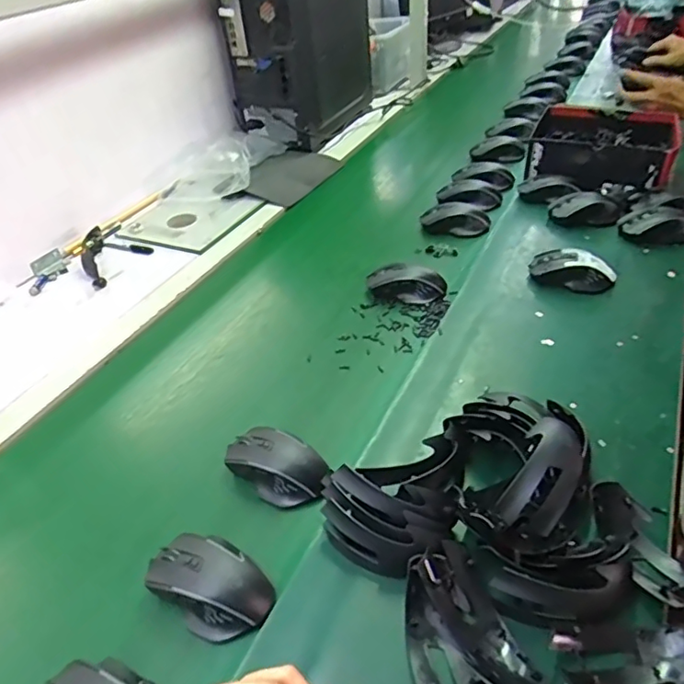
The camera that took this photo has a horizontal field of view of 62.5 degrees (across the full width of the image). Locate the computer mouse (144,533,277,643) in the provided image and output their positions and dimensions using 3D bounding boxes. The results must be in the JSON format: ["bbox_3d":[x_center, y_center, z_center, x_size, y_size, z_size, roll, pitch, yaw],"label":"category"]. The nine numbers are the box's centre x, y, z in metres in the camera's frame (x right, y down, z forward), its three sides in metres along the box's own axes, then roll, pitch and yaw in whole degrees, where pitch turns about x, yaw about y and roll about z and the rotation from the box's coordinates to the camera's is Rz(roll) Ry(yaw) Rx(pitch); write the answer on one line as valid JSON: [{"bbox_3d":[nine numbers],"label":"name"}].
[{"bbox_3d":[-0.119,0.212,0.500,0.111,0.037,0.069,24,50,31],"label":"computer mouse"}]

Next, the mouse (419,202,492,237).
[{"bbox_3d":[0.192,-0.207,0.971,0.123,0.037,0.068,7,44,16],"label":"mouse"}]

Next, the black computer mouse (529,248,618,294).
[{"bbox_3d":[0.336,-0.105,0.821,0.119,0.036,0.064,10,44,19],"label":"black computer mouse"}]

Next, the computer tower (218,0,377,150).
[{"bbox_3d":[-0.090,-0.715,1.294,0.225,0.344,0.372,10,44,19],"label":"computer tower"}]

